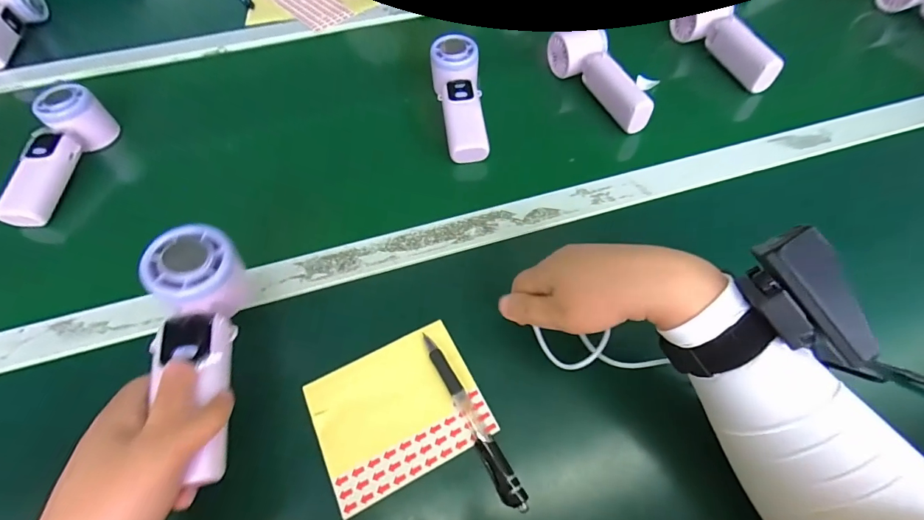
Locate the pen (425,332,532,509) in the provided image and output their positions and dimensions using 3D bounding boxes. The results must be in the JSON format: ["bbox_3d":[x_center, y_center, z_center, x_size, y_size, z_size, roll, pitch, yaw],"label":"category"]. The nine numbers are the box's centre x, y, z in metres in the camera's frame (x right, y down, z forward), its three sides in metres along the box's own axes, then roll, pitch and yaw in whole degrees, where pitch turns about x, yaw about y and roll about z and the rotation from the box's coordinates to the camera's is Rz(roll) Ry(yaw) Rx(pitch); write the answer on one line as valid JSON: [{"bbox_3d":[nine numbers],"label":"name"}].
[{"bbox_3d":[0.005,0.115,0.305,0.015,0.011,0.138,-26,58,-17],"label":"pen"}]

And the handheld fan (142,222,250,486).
[{"bbox_3d":[-0.174,0.059,0.285,0.053,0.050,0.166,-14,73,-7],"label":"handheld fan"}]

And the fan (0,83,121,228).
[{"bbox_3d":[-0.445,-0.113,0.447,0.046,0.060,0.160,3,54,2],"label":"fan"}]

